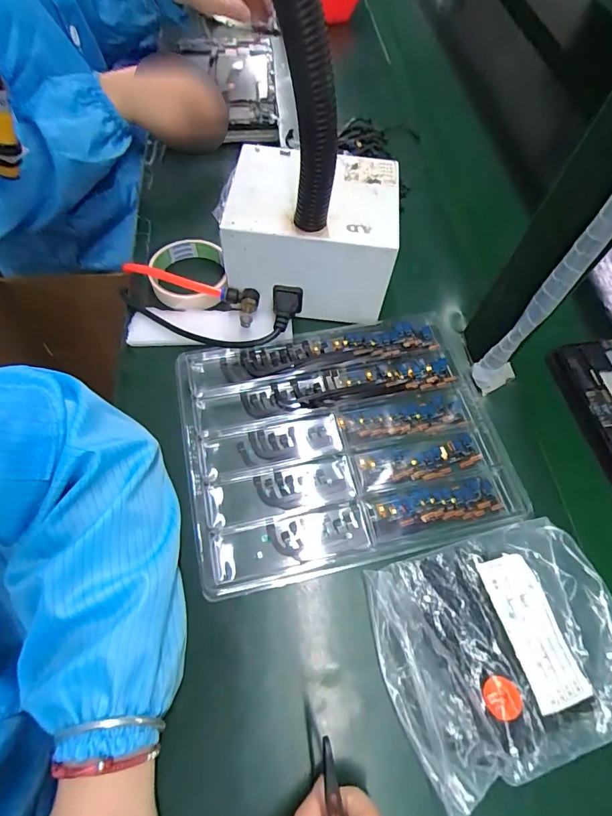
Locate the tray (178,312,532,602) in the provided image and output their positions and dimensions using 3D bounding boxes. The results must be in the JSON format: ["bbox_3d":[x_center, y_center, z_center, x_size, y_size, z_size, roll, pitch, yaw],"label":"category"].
[{"bbox_3d":[0.036,0.022,0.378,0.274,0.022,0.216,-12,64,-7],"label":"tray"}]

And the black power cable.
[{"bbox_3d":[-0.098,-0.090,0.410,0.183,0.032,0.061,4,64,2],"label":"black power cable"}]

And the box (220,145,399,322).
[{"bbox_3d":[0.003,-0.175,0.421,0.163,0.096,0.133,6,64,2],"label":"box"}]

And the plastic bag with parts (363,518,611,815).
[{"bbox_3d":[0.140,0.164,0.294,0.169,0.030,0.140,-15,65,-8],"label":"plastic bag with parts"}]

